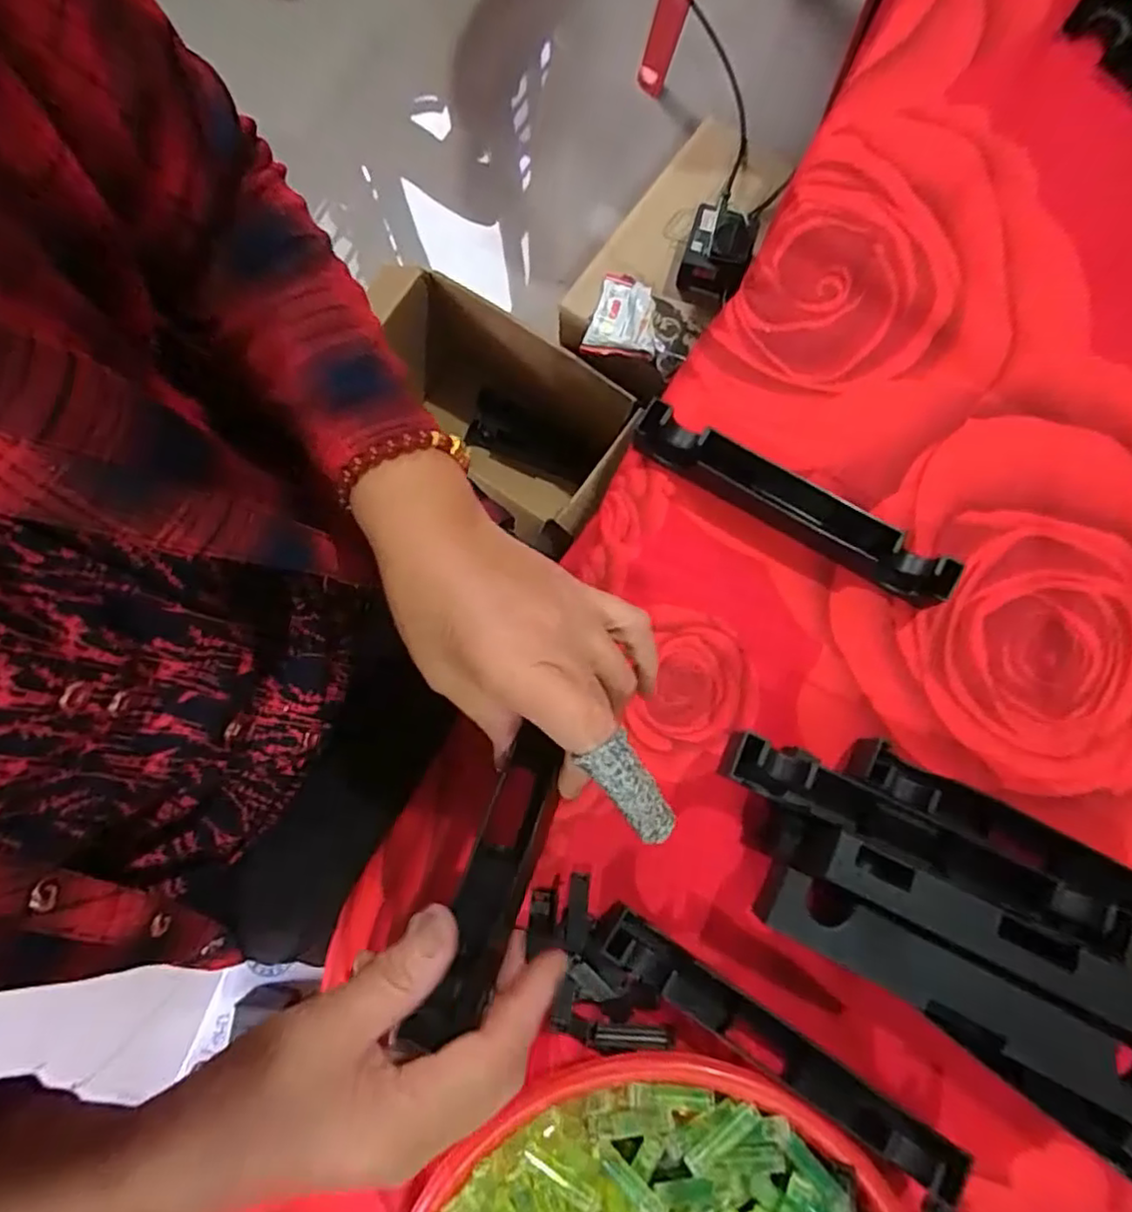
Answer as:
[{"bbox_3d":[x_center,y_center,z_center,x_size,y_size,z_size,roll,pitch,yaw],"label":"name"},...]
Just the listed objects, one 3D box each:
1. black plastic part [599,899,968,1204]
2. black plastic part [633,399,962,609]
[{"bbox_3d":[0.101,0.221,0.325,0.192,0.029,0.029,33,82,6],"label":"black plastic part"},{"bbox_3d":[0.129,-0.060,0.377,0.193,0.025,0.024,32,81,6],"label":"black plastic part"}]

